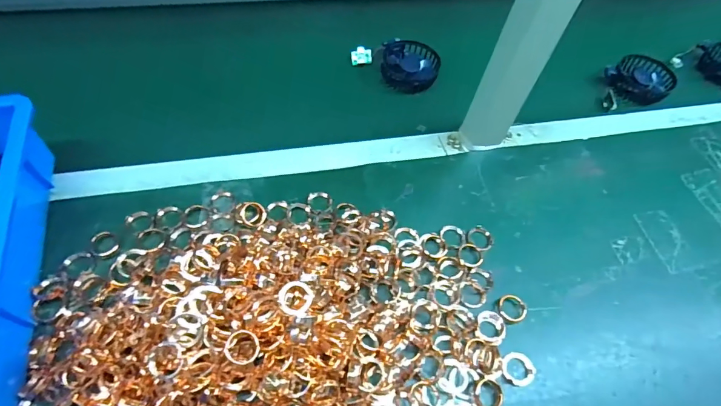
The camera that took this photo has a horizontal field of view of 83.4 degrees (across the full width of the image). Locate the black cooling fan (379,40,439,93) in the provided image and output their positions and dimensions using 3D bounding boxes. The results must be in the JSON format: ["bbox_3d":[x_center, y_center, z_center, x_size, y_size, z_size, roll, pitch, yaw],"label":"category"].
[{"bbox_3d":[0.075,-0.206,0.616,0.084,0.030,0.090,6,56,-1],"label":"black cooling fan"}]

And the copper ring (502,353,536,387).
[{"bbox_3d":[0.146,0.155,0.375,0.029,0.010,0.029,2,56,-3],"label":"copper ring"}]

